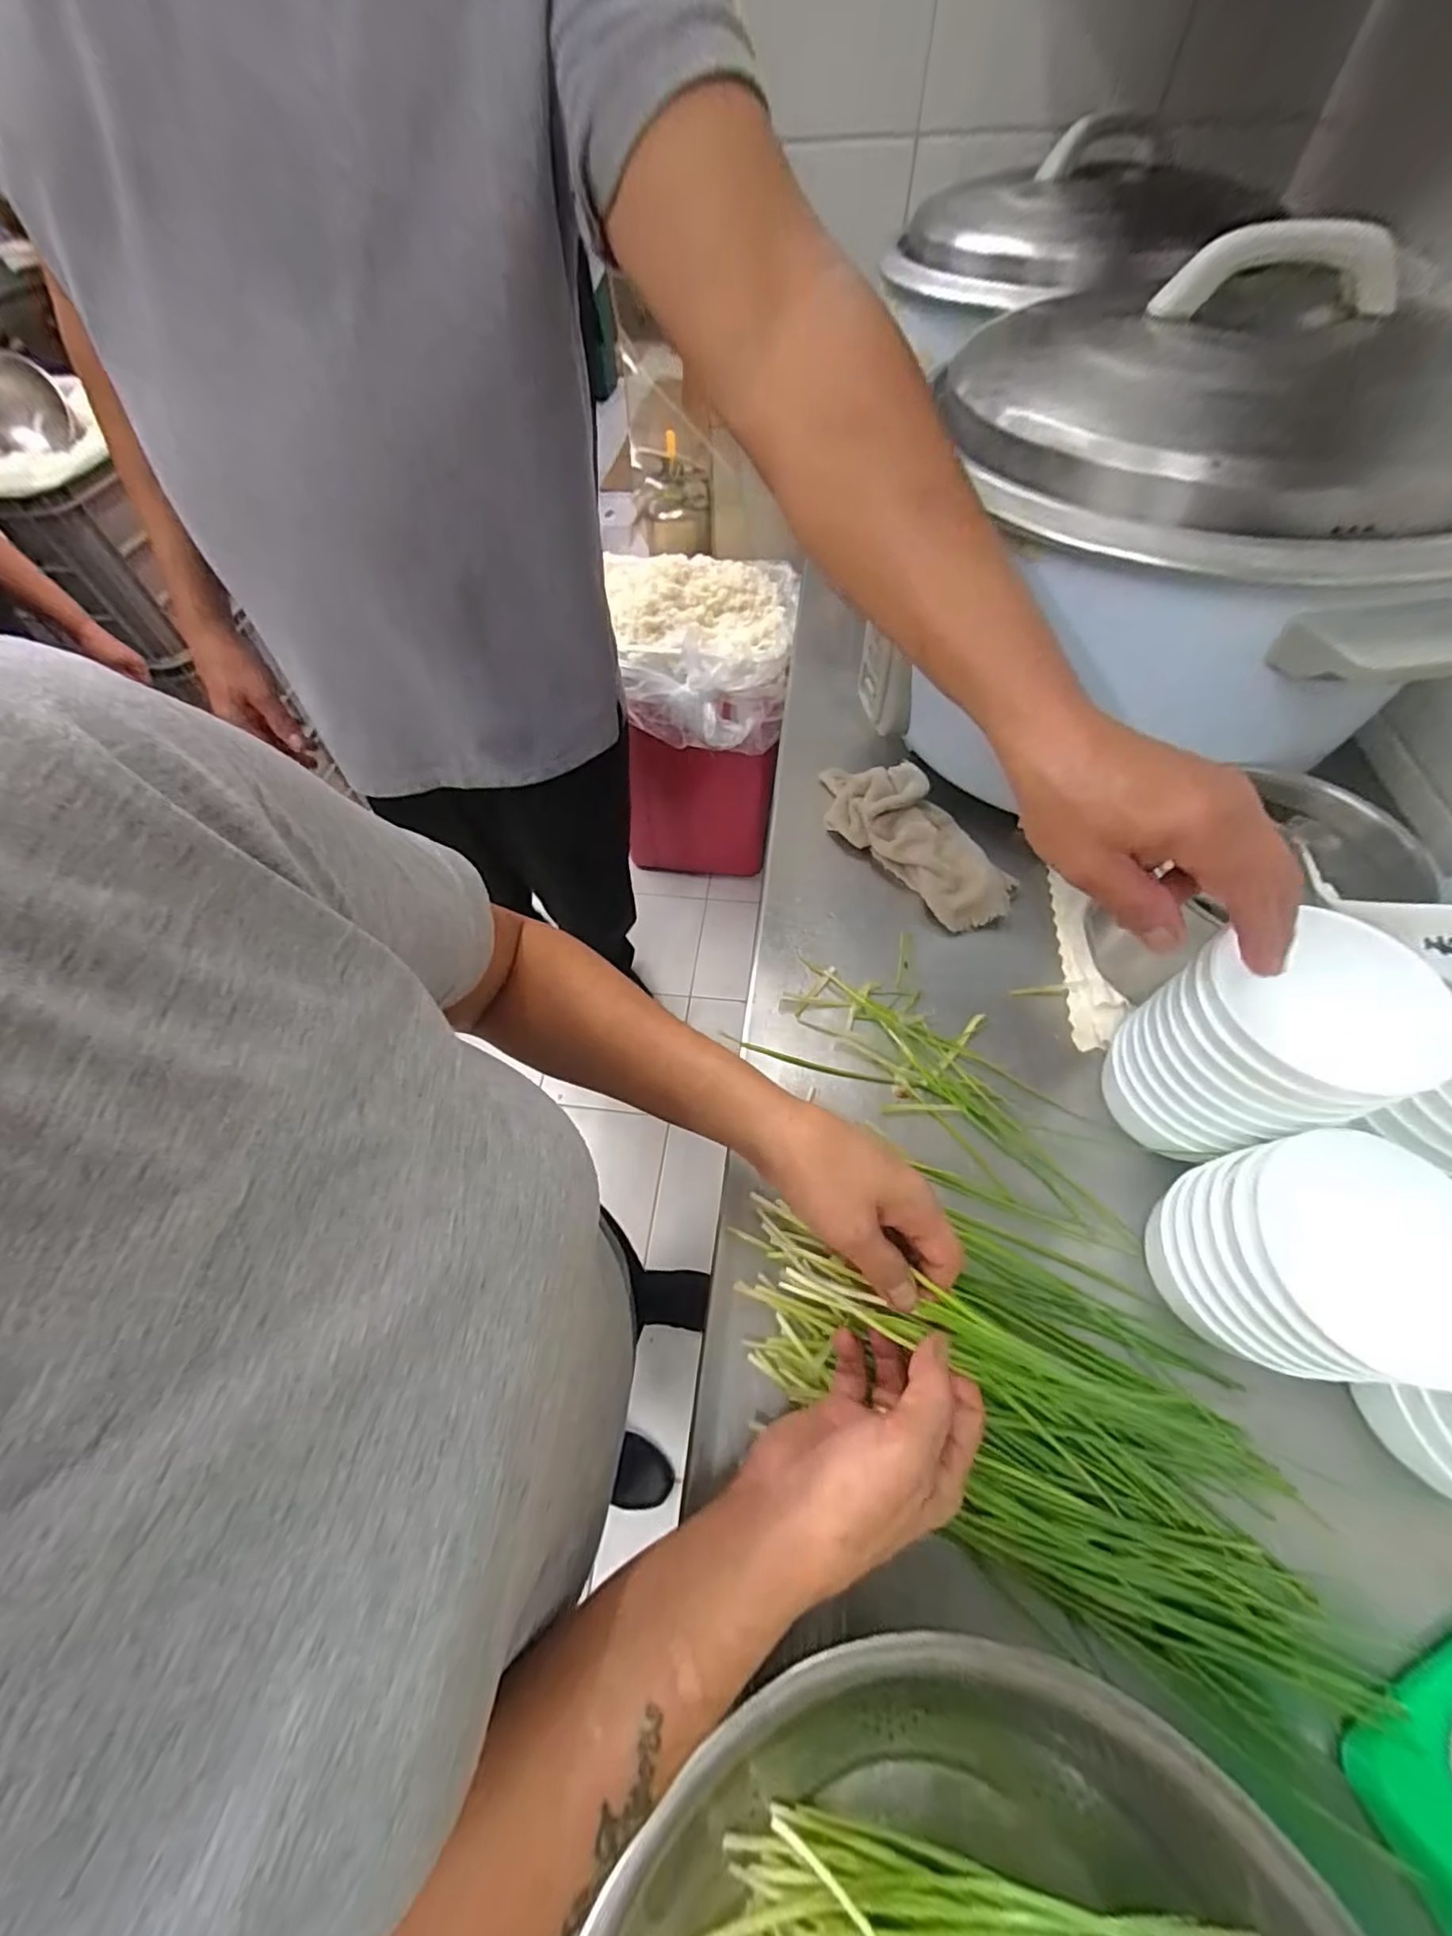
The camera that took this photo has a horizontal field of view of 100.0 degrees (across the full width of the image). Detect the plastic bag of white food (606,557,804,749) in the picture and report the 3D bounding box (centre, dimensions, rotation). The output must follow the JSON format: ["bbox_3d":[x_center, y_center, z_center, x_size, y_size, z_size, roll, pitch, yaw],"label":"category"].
[{"bbox_3d":[-0.040,-0.627,1.199,0.357,0.198,0.399,-3,57,0],"label":"plastic bag of white food"}]

